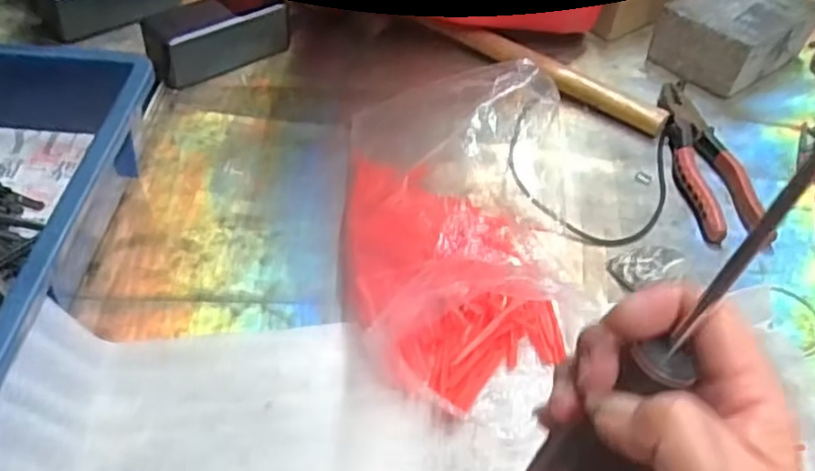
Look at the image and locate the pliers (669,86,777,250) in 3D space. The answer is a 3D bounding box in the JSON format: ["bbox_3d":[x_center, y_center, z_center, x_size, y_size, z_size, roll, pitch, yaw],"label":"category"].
[{"bbox_3d":[0.256,-0.068,0.626,0.061,0.018,0.196,-1,46,-8],"label":"pliers"}]

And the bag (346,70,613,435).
[{"bbox_3d":[0.032,-0.013,0.499,0.147,0.091,0.279,4,46,-3],"label":"bag"}]

